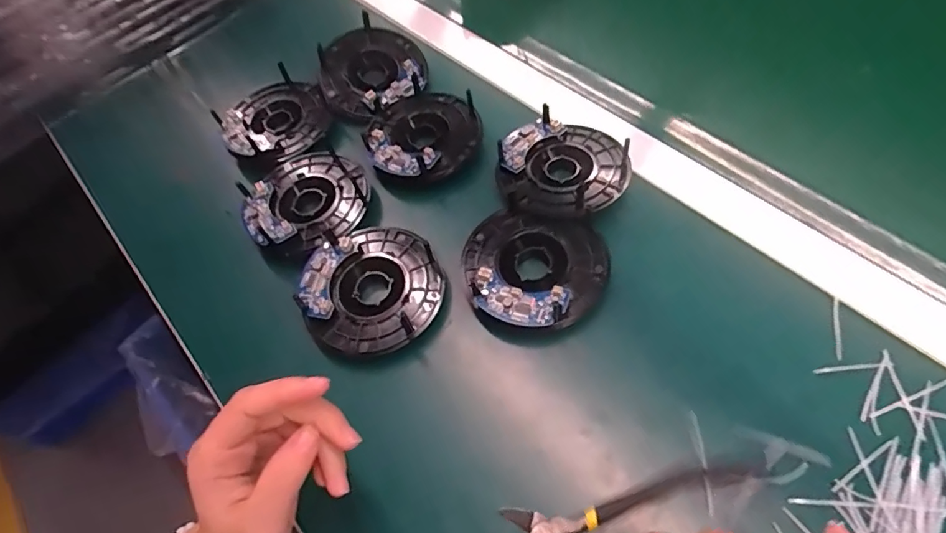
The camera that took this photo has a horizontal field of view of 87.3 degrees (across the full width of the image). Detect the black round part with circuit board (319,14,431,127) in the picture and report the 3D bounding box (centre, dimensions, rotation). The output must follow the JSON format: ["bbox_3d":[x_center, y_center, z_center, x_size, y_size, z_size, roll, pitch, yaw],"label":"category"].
[{"bbox_3d":[-0.094,-0.183,0.463,0.099,0.023,0.105,-3,59,6],"label":"black round part with circuit board"}]

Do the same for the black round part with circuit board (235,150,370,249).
[{"bbox_3d":[-0.133,-0.058,0.398,0.094,0.016,0.097,2,60,9],"label":"black round part with circuit board"}]

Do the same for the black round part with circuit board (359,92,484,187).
[{"bbox_3d":[-0.043,-0.118,0.430,0.101,0.017,0.101,-3,59,6],"label":"black round part with circuit board"}]

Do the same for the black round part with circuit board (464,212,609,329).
[{"bbox_3d":[0.042,0.002,0.347,0.097,0.018,0.088,12,62,14],"label":"black round part with circuit board"}]

